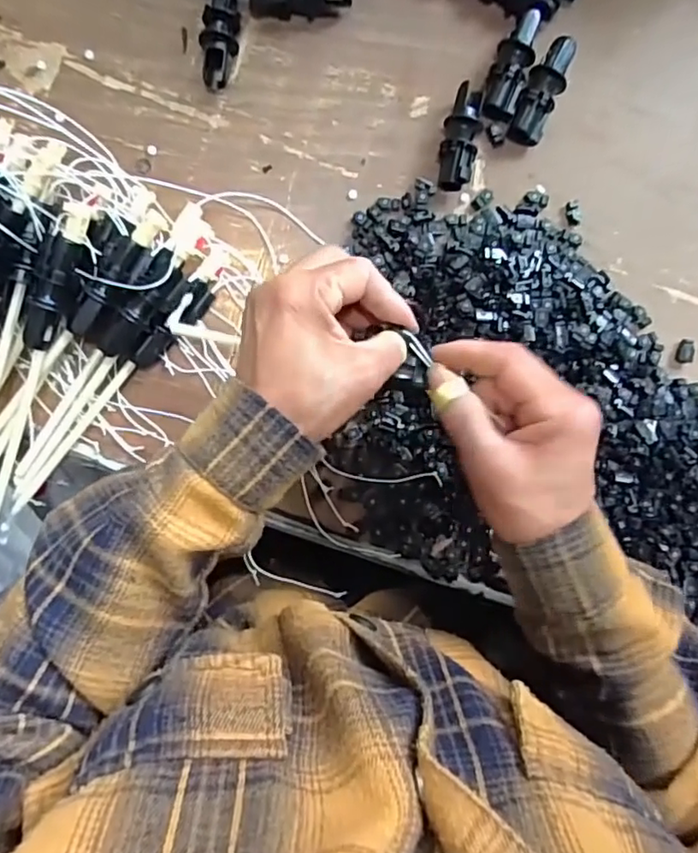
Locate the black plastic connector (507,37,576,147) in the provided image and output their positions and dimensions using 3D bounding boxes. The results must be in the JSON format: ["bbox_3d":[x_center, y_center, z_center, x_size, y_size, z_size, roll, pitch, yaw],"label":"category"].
[{"bbox_3d":[0.127,-0.222,0.393,0.023,0.022,0.071,19,85,0],"label":"black plastic connector"}]

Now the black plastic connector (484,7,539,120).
[{"bbox_3d":[0.106,-0.234,0.390,0.023,0.024,0.065,19,85,0],"label":"black plastic connector"}]

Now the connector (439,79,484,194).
[{"bbox_3d":[0.073,-0.187,0.390,0.023,0.021,0.066,12,85,0],"label":"connector"}]

